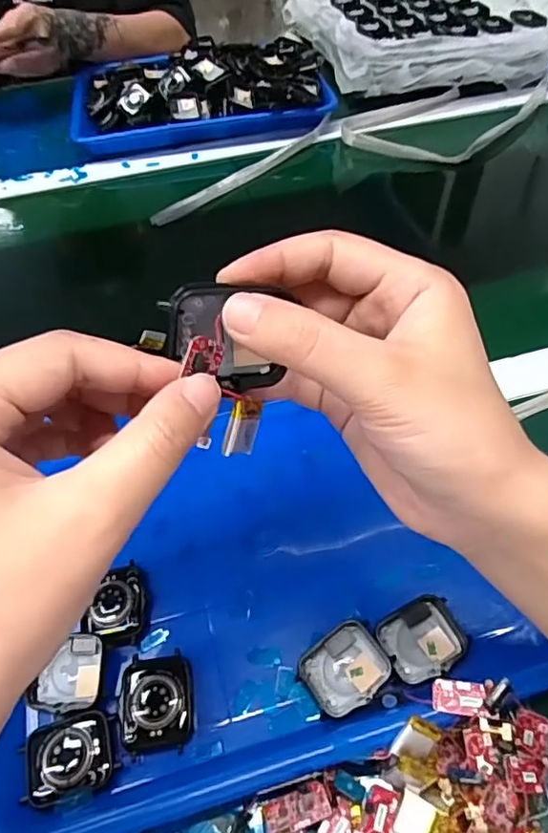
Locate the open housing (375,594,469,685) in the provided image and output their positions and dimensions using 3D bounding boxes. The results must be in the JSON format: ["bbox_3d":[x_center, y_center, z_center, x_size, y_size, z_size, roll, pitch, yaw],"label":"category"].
[{"bbox_3d":[0.080,0.119,0.302,0.042,0.010,0.037,-23,54,-15],"label":"open housing"}]

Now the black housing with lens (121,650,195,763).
[{"bbox_3d":[-0.060,0.146,0.287,0.035,0.009,0.044,-6,52,-2],"label":"black housing with lens"}]

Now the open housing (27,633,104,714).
[{"bbox_3d":[-0.108,0.136,0.296,0.038,0.013,0.035,-7,52,-3],"label":"open housing"}]

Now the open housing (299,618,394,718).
[{"bbox_3d":[0.038,0.131,0.292,0.042,0.014,0.036,-31,56,-20],"label":"open housing"}]

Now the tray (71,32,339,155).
[{"bbox_3d":[-0.095,-0.417,0.707,0.332,0.063,0.186,-4,51,-1],"label":"tray"}]

